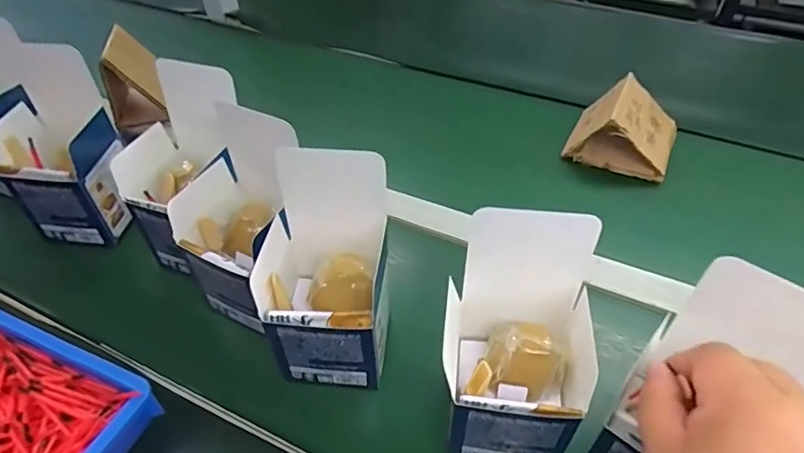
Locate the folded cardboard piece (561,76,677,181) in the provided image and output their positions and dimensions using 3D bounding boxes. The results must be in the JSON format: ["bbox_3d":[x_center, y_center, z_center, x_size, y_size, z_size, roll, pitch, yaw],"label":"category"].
[{"bbox_3d":[0.264,-0.118,0.611,0.112,0.075,0.096,19,49,21],"label":"folded cardboard piece"}]

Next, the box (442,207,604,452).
[{"bbox_3d":[0.076,0.082,0.362,0.098,0.174,0.098,3,45,6],"label":"box"}]

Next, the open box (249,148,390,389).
[{"bbox_3d":[-0.057,0.042,0.405,0.091,0.167,0.084,5,45,8],"label":"open box"}]

